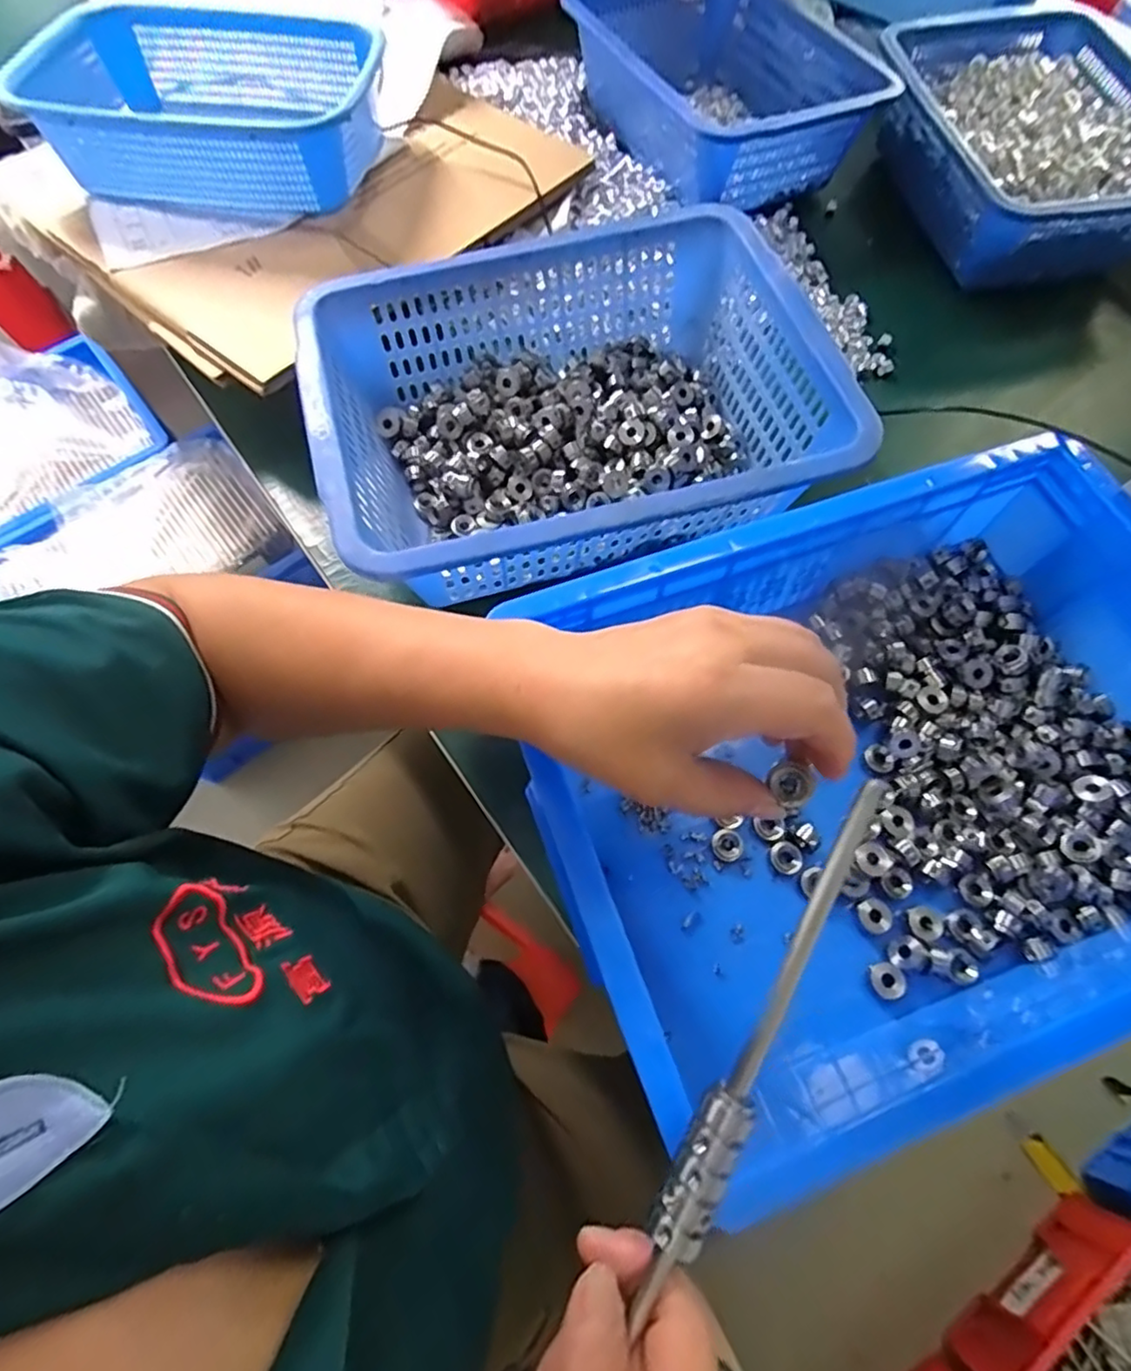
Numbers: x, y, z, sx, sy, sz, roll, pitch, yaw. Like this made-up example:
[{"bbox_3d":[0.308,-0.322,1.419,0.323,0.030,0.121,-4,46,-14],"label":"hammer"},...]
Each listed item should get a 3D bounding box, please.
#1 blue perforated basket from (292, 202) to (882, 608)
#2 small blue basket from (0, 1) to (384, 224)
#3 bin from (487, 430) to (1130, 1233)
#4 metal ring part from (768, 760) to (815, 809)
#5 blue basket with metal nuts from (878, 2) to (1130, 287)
[{"bbox_3d":[0.003,-0.196,0.467,0.345,0.100,0.269,-11,69,-5],"label":"blue perforated basket"},{"bbox_3d":[-0.301,-0.511,0.556,0.281,0.076,0.198,1,68,0],"label":"small blue basket"},{"bbox_3d":[0.196,0.041,0.378,0.408,0.106,0.303,-20,70,-8],"label":"bin"},{"bbox_3d":[0.095,0.041,0.265,0.016,0.010,0.018,-42,86,12],"label":"metal ring part"},{"bbox_3d":[0.445,-0.528,0.626,0.230,0.096,0.329,-14,69,-6],"label":"blue basket with metal nuts"}]

